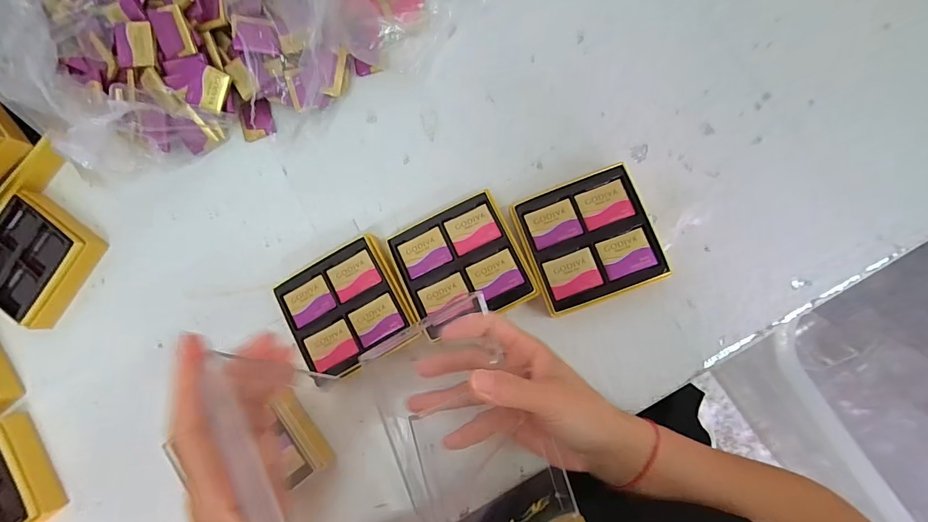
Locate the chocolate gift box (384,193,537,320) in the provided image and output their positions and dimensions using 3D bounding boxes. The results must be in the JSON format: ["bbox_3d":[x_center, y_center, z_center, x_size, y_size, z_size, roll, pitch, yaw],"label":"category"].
[{"bbox_3d":[-0.001,0.004,0.350,0.095,0.033,0.093,-25,82,4],"label":"chocolate gift box"}]

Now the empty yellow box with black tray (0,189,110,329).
[{"bbox_3d":[-0.419,-0.002,0.401,0.104,0.025,0.100,32,89,9],"label":"empty yellow box with black tray"}]

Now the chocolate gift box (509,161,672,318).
[{"bbox_3d":[0.099,-0.016,0.338,0.095,0.031,0.095,-20,82,5],"label":"chocolate gift box"}]

